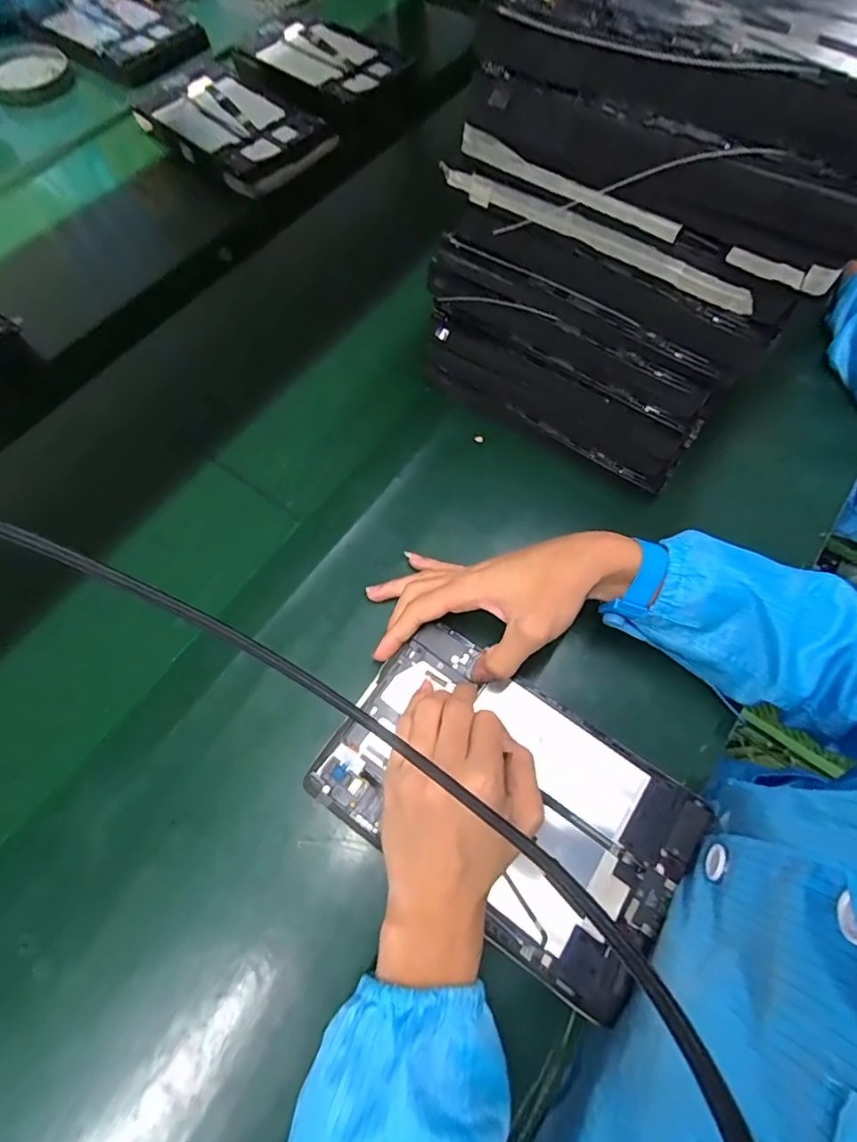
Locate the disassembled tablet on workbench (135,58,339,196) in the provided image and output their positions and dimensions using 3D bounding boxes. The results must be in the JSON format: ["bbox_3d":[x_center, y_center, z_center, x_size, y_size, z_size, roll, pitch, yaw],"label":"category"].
[{"bbox_3d":[-0.265,-0.600,0.692,0.258,0.028,0.160,40,72,14],"label":"disassembled tablet on workbench"}]

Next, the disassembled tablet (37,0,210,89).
[{"bbox_3d":[-0.453,-0.793,0.747,0.216,0.018,0.163,31,70,11],"label":"disassembled tablet"}]

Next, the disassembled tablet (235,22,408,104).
[{"bbox_3d":[-0.142,-0.743,0.738,0.203,0.014,0.159,39,72,14],"label":"disassembled tablet"}]

